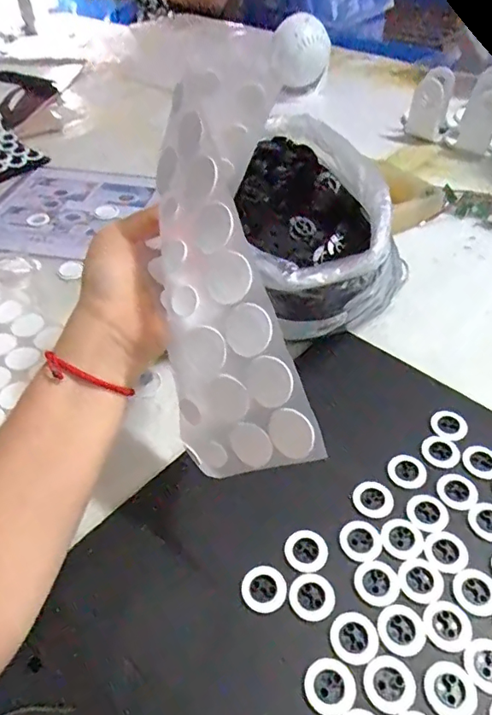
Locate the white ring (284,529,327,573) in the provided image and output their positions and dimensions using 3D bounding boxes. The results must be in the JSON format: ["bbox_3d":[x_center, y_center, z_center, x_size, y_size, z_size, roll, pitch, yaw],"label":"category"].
[{"bbox_3d":[0.042,0.135,0.354,0.028,0.010,0.028,-3,46,3],"label":"white ring"}]

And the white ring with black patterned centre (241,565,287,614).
[{"bbox_3d":[0.012,0.153,0.337,0.028,0.007,0.028,-3,46,3],"label":"white ring with black patterned centre"}]

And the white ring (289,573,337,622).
[{"bbox_3d":[0.043,0.156,0.334,0.028,0.006,0.027,-3,46,3],"label":"white ring"}]

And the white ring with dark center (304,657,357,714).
[{"bbox_3d":[0.049,0.191,0.297,0.029,0.004,0.028,-3,46,3],"label":"white ring with dark center"}]

